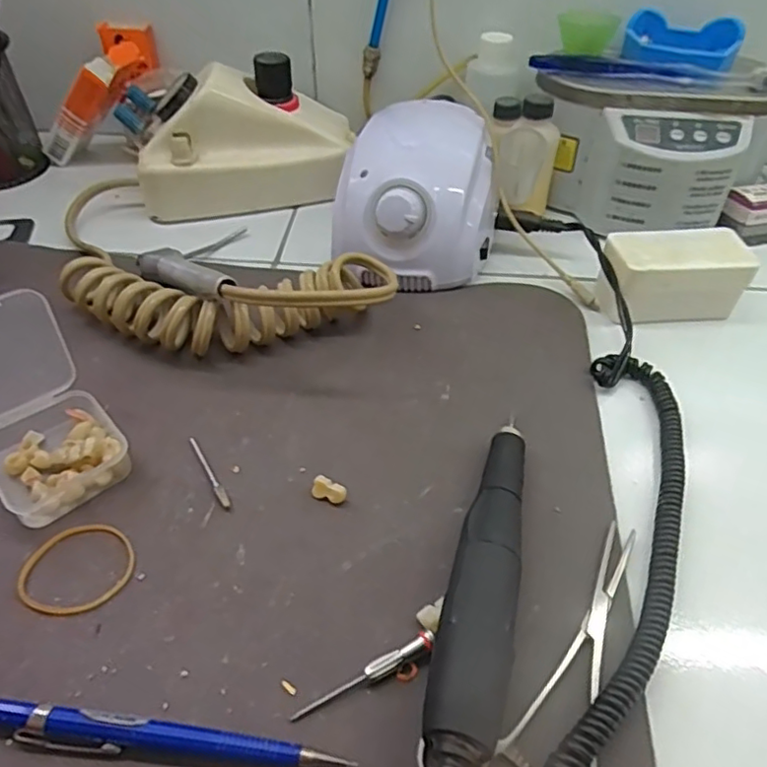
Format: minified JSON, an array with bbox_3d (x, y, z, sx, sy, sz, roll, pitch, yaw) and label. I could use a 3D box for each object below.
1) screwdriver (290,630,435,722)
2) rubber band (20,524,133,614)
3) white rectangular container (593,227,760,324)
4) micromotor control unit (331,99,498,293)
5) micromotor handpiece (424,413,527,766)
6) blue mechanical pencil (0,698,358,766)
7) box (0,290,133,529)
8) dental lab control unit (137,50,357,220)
[{"bbox_3d":[-0.007,0.110,0.225,0.058,0.007,0.006,-21,49,-20],"label":"screwdriver"},{"bbox_3d":[-0.130,0.077,0.255,0.046,0.004,0.041,1,45,1],"label":"rubber band"},{"bbox_3d":[0.182,-0.069,0.378,0.084,0.040,0.048,-5,45,-5],"label":"white rectangular container"},{"bbox_3d":[0.024,-0.128,0.411,0.106,0.076,0.134,9,46,9],"label":"micromotor control unit"},{"bbox_3d":[0.042,0.076,0.245,0.026,0.026,0.156,11,46,11],"label":"micromotor handpiece"},{"bbox_3d":[-0.081,0.124,0.209,0.135,0.010,0.012,5,45,5],"label":"blue mechanical pencil"},{"bbox_3d":[-0.162,0.009,0.272,0.055,0.073,0.073,-29,52,-26],"label":"box"},{"bbox_3d":[-0.105,-0.189,0.462,0.161,0.087,0.073,-9,46,-9],"label":"dental lab control unit"}]

